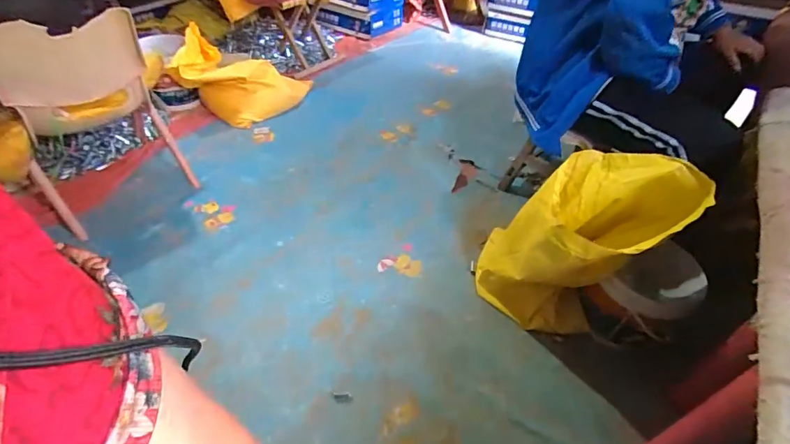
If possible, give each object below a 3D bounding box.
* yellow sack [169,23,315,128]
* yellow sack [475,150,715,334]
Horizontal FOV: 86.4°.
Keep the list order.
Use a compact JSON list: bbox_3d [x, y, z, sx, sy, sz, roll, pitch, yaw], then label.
[{"bbox_3d":[-0.537,-0.528,1.525,0.404,0.227,0.318,1,43,-5],"label":"yellow sack"},{"bbox_3d":[0.351,0.033,0.874,0.224,0.477,0.259,11,42,-24],"label":"yellow sack"}]

